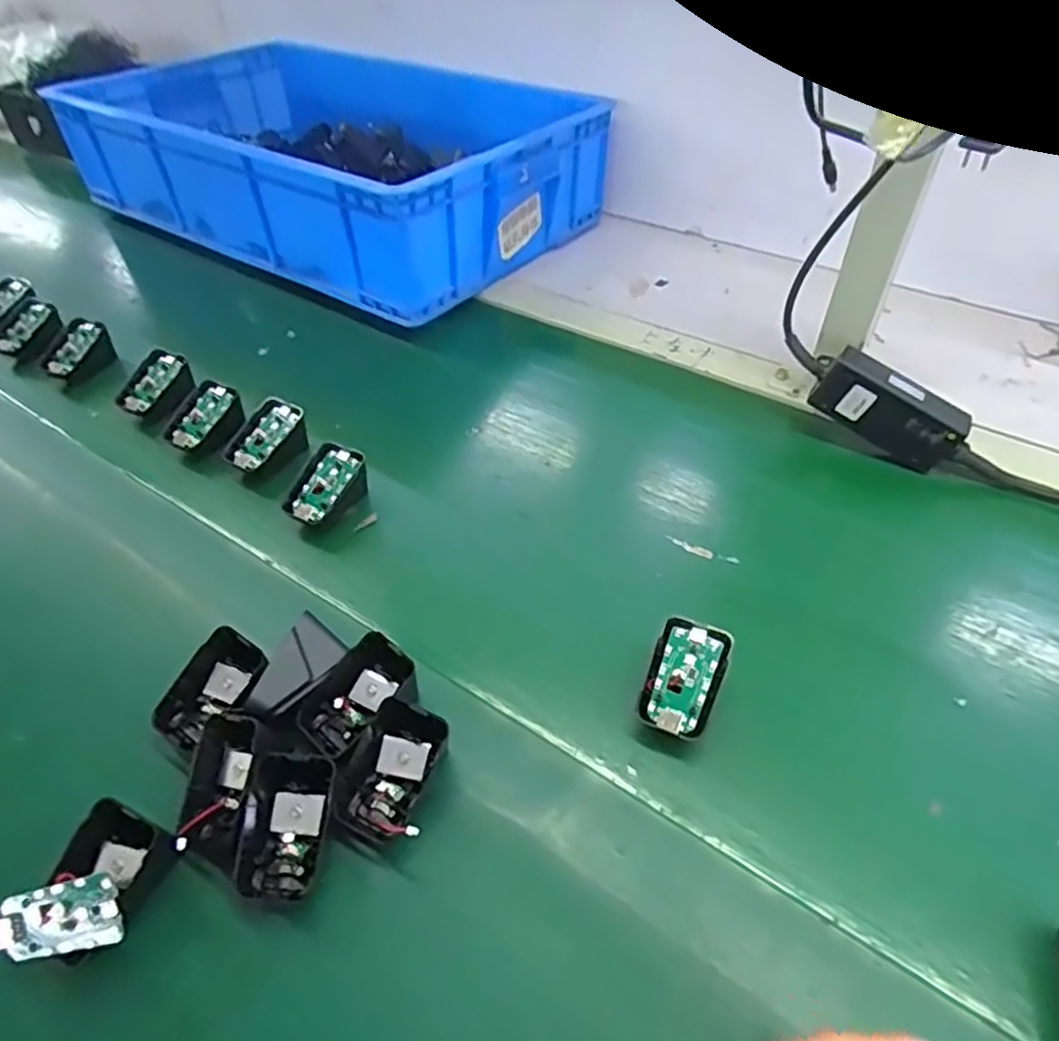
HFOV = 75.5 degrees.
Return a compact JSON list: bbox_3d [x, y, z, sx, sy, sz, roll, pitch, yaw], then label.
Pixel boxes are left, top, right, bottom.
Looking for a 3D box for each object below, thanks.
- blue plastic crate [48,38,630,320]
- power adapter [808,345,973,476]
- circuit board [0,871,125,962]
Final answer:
[{"bbox_3d":[-0.263,-0.496,0.922,0.669,0.141,0.451,31,54,27],"label":"blue plastic crate"},{"bbox_3d":[0.292,-0.091,0.559,0.117,0.050,0.031,35,54,10],"label":"power adapter"},{"bbox_3d":[-0.224,0.189,0.325,0.057,0.034,0.008,-9,3,-2],"label":"circuit board"}]

